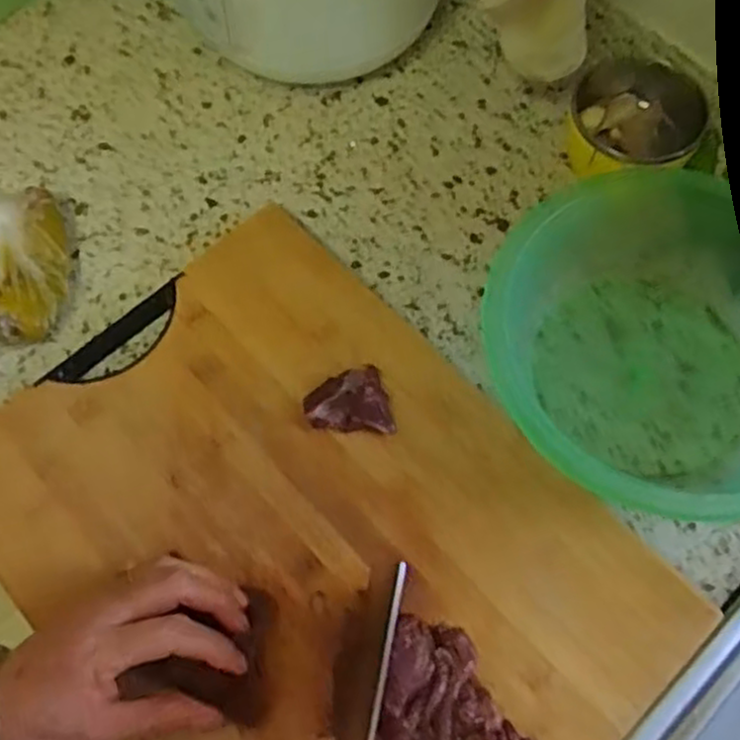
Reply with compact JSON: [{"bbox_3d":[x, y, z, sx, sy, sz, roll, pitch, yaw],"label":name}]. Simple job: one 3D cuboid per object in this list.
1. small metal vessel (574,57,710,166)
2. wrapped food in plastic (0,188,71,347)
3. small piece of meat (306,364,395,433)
[{"bbox_3d":[0.198,-0.187,0.565,0.091,0.052,0.095,0,67,0],"label":"small metal vessel"},{"bbox_3d":[-0.251,-0.076,0.531,0.065,0.043,0.115,-9,67,-4],"label":"wrapped food in plastic"},{"bbox_3d":[-0.014,0.021,0.470,0.051,0.018,0.043,-13,67,-5],"label":"small piece of meat"}]

